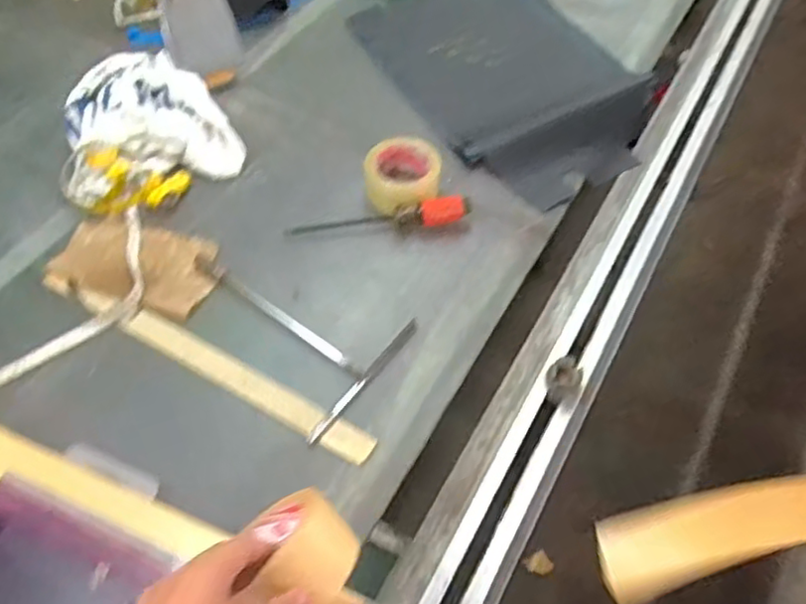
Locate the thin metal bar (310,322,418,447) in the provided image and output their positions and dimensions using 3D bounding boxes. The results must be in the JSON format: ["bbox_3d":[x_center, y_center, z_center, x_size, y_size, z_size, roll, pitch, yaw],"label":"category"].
[{"bbox_3d":[-0.044,0.089,0.763,0.016,0.008,0.196,32,60,20],"label":"thin metal bar"}]

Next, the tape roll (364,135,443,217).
[{"bbox_3d":[0.003,-0.176,0.915,0.107,0.042,0.111,0,54,0],"label":"tape roll"}]

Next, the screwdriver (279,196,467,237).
[{"bbox_3d":[-0.032,-0.111,0.874,0.241,0.033,0.036,-9,55,-7],"label":"screwdriver"}]

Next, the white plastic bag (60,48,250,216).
[{"bbox_3d":[-0.373,-0.246,0.937,0.240,0.074,0.222,-23,58,-16],"label":"white plastic bag"}]

